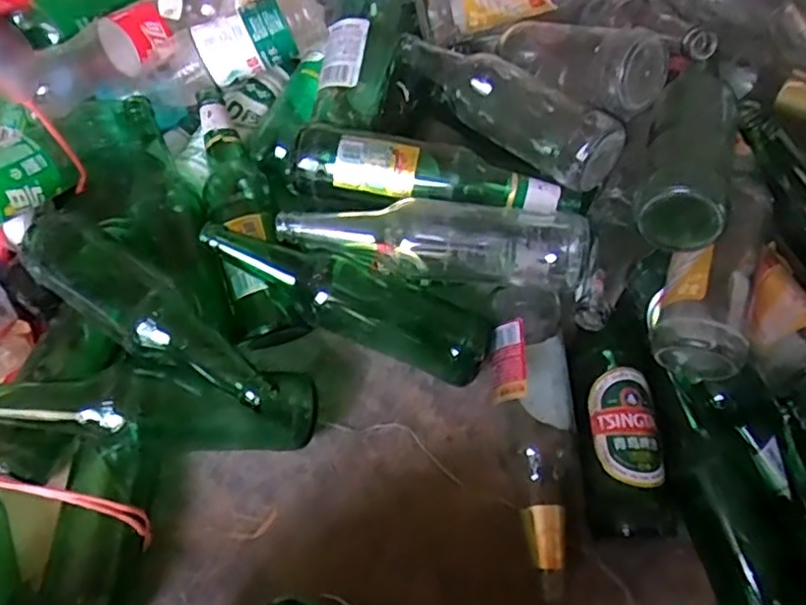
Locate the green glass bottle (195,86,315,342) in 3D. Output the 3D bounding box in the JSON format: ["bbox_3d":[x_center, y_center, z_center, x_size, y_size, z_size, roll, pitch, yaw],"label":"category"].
[{"bbox_3d":[-0.158,-0.084,0.608,0.072,0.063,0.264,-18,67,-9],"label":"green glass bottle"}]

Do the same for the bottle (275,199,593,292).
[{"bbox_3d":[0.026,-0.054,0.566,0.267,0.057,0.071,4,65,1],"label":"bottle"}]

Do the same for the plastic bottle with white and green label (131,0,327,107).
[{"bbox_3d":[-0.176,-0.259,0.637,0.196,0.063,0.071,-23,67,3],"label":"plastic bottle with white and green label"}]

